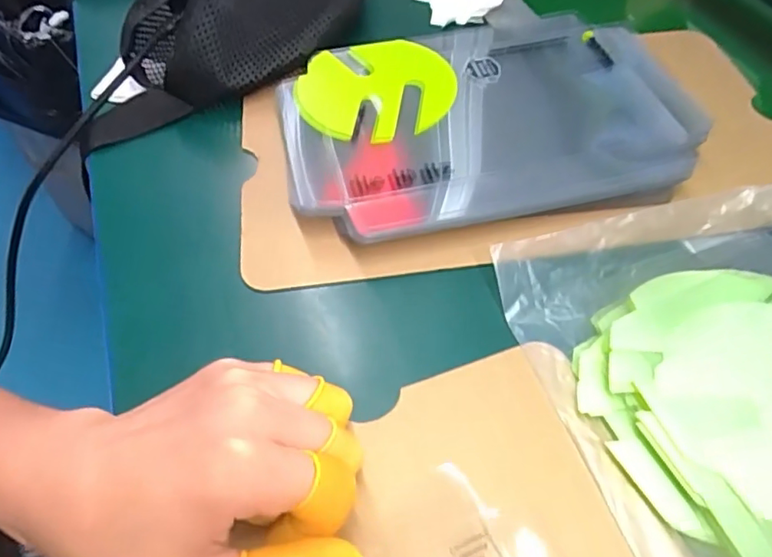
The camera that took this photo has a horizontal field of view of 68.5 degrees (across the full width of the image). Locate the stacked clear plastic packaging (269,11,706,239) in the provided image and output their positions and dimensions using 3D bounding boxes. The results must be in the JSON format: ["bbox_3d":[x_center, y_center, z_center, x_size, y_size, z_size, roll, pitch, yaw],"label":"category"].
[{"bbox_3d":[0.061,-0.094,0.344,0.236,0.026,0.156,-11,56,-6],"label":"stacked clear plastic packaging"}]

